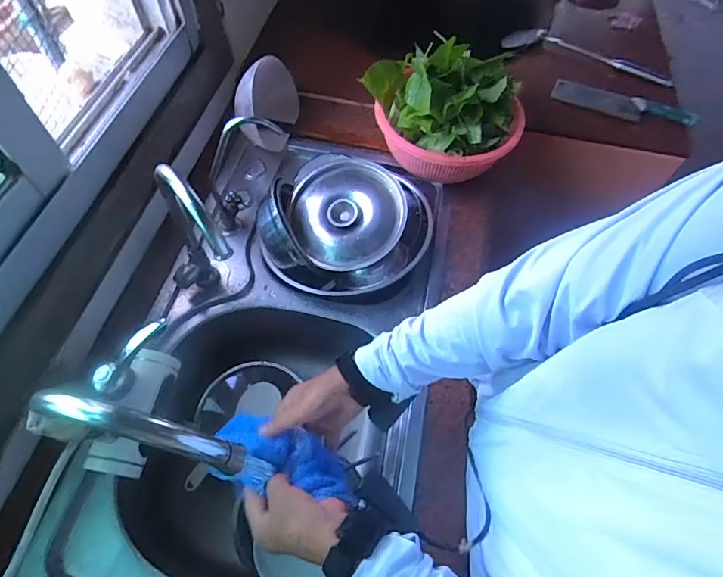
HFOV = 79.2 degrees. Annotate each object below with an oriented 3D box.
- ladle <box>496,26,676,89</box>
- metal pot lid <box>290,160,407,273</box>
[{"bbox_3d":[0.480,-0.495,0.942,0.352,0.047,0.049,30,63,15],"label":"ladle"},{"bbox_3d":[-0.025,-0.122,0.727,0.188,0.040,0.188,0,73,1],"label":"metal pot lid"}]

